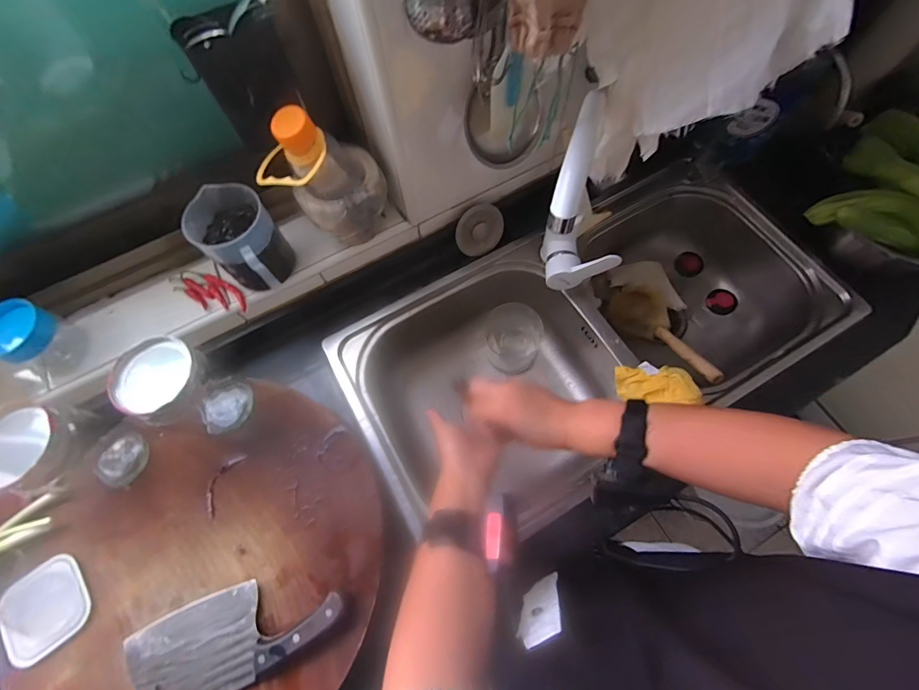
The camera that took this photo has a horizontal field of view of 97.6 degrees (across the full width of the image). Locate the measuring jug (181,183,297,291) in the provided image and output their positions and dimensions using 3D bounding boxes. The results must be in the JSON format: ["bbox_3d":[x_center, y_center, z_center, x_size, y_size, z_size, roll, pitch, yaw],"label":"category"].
[{"bbox_3d":[-0.279,-0.130,0.535,0.120,0.110,0.093,36,74,16],"label":"measuring jug"}]

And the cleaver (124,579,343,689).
[{"bbox_3d":[-0.248,0.320,0.443,0.234,0.024,0.097,-24,69,-7],"label":"cleaver"}]

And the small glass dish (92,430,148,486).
[{"bbox_3d":[-0.434,0.146,0.520,0.047,0.030,0.061,34,73,15],"label":"small glass dish"}]

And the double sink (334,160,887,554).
[{"bbox_3d":[0.212,-0.002,0.709,0.753,0.185,0.376,-28,69,-9],"label":"double sink"}]

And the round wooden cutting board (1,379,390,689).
[{"bbox_3d":[-0.301,0.263,0.476,0.412,0.037,0.383,-1,68,2],"label":"round wooden cutting board"}]

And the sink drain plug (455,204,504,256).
[{"bbox_3d":[0.034,-0.185,0.654,0.087,0.080,0.011,-9,36,-33],"label":"sink drain plug"}]

